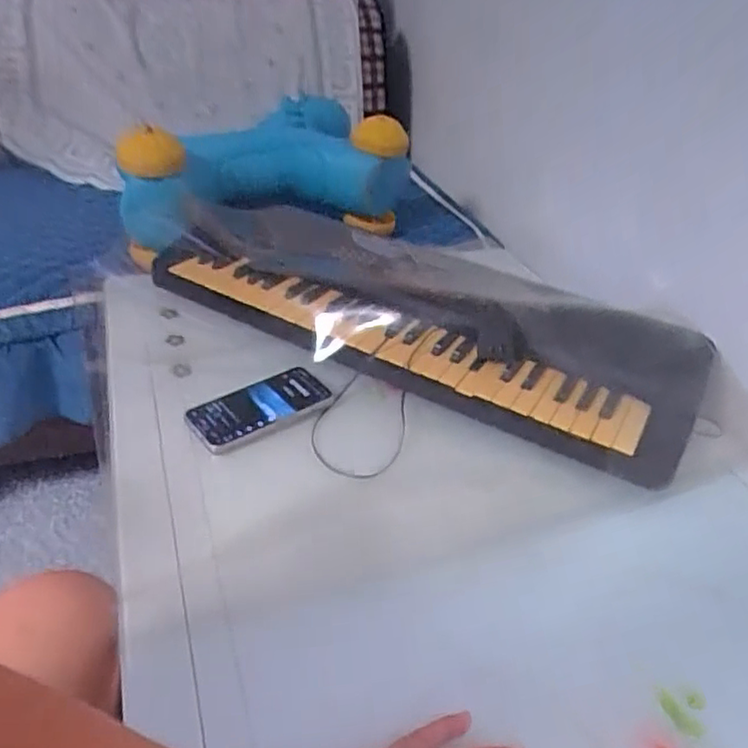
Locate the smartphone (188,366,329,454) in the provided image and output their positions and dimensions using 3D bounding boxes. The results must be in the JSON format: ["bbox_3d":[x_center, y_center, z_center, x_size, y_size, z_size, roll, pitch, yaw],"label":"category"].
[{"bbox_3d":[-0.130,0.035,0.716,0.156,0.012,0.076,-25,45,-37],"label":"smartphone"}]

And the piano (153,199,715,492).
[{"bbox_3d":[0.032,-0.079,0.837,0.749,0.082,0.216,22,38,22],"label":"piano"}]

